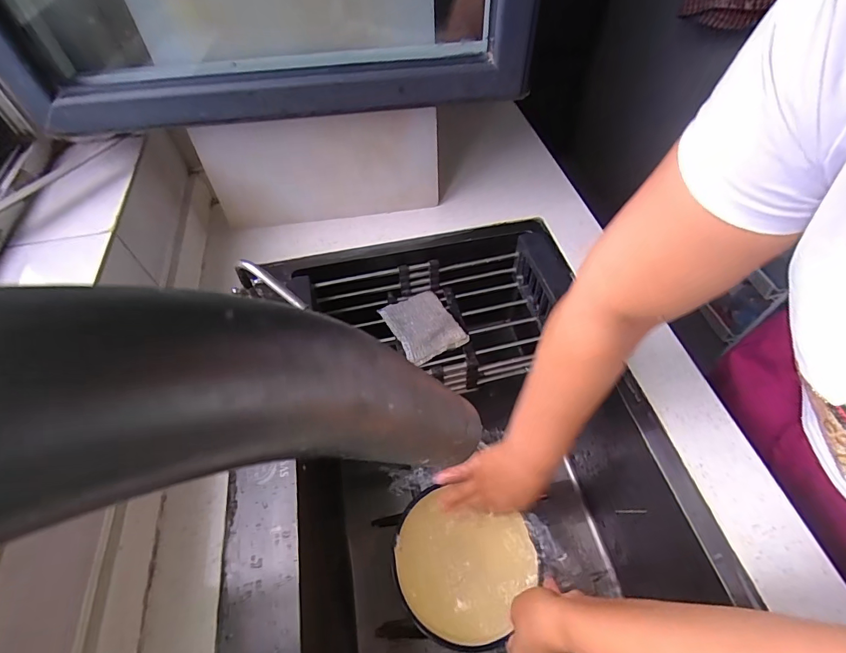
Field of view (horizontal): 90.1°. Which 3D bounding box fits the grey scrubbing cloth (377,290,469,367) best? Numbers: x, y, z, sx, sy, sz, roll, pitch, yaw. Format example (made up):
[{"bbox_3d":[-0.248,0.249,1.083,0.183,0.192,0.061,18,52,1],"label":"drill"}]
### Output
[{"bbox_3d":[-0.001,-0.004,0.628,0.091,0.016,0.112,-24,56,-15],"label":"grey scrubbing cloth"}]

